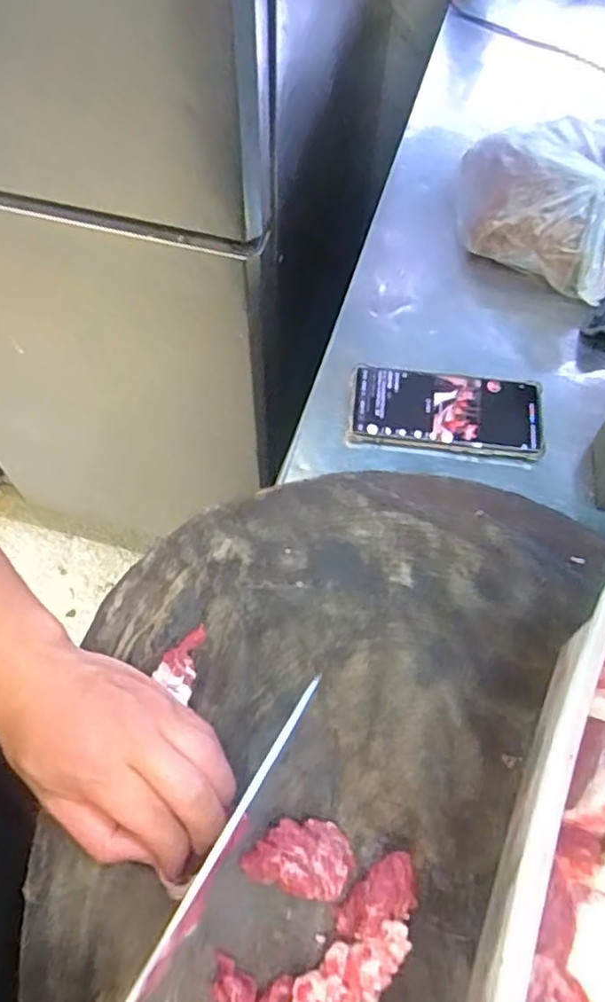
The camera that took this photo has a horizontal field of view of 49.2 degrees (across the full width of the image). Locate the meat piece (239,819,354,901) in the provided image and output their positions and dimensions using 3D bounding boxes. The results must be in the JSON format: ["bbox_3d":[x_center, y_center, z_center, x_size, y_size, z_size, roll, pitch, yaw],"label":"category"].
[{"bbox_3d":[-0.002,0.185,0.346,0.055,0.015,0.035,10,63,4],"label":"meat piece"}]

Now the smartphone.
[{"bbox_3d":[0.125,-0.077,0.575,0.166,0.016,0.073,6,62,2],"label":"smartphone"}]

